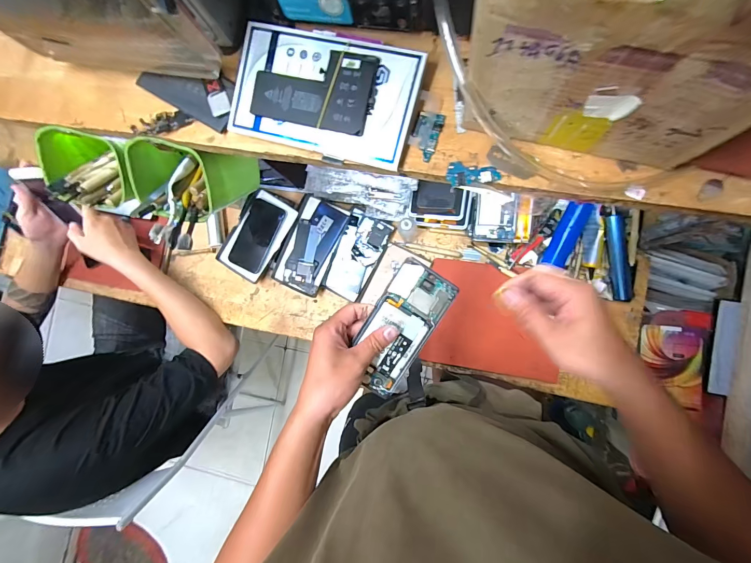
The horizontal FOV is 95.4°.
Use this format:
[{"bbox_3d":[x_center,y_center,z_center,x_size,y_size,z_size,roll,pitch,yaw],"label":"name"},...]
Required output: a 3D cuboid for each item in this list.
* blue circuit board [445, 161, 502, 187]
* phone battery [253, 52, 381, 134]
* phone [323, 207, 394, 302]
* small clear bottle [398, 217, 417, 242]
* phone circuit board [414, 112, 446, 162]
[{"bbox_3d":[0.083,-0.093,0.290,0.043,0.004,0.021,0,87,9],"label":"blue circuit board"},{"bbox_3d":[-0.055,-0.168,0.297,0.107,0.004,0.062,15,98,10],"label":"phone battery"},{"bbox_3d":[-0.038,-0.054,0.693,0.090,0.008,0.173,26,86,0],"label":"phone"},{"bbox_3d":[0.062,-0.097,0.645,0.034,0.091,0.028,-11,85,8],"label":"small clear bottle"},{"bbox_3d":[0.044,-0.127,0.298,0.023,0.004,0.040,20,90,9],"label":"phone circuit board"}]

